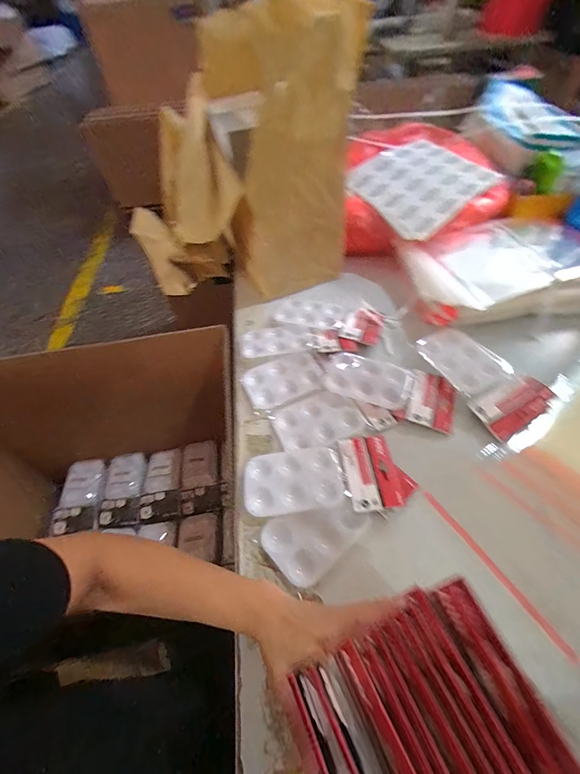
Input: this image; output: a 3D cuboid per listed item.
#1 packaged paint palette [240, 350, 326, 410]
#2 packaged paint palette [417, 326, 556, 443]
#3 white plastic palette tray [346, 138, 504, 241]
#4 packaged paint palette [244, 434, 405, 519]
[{"bbox_3d":[-0.010,-0.012,0.560,0.123,0.016,0.085,-20,54,-11],"label":"packaged paint palette"},{"bbox_3d":[0.300,-0.024,0.534,0.121,0.012,0.195,-23,54,-12],"label":"packaged paint palette"},{"bbox_3d":[0.259,-0.405,0.684,0.249,0.033,0.204,-41,75,-12],"label":"white plastic palette tray"},{"bbox_3d":[0.039,0.120,0.448,0.193,0.017,0.097,-8,52,-2],"label":"packaged paint palette"}]

